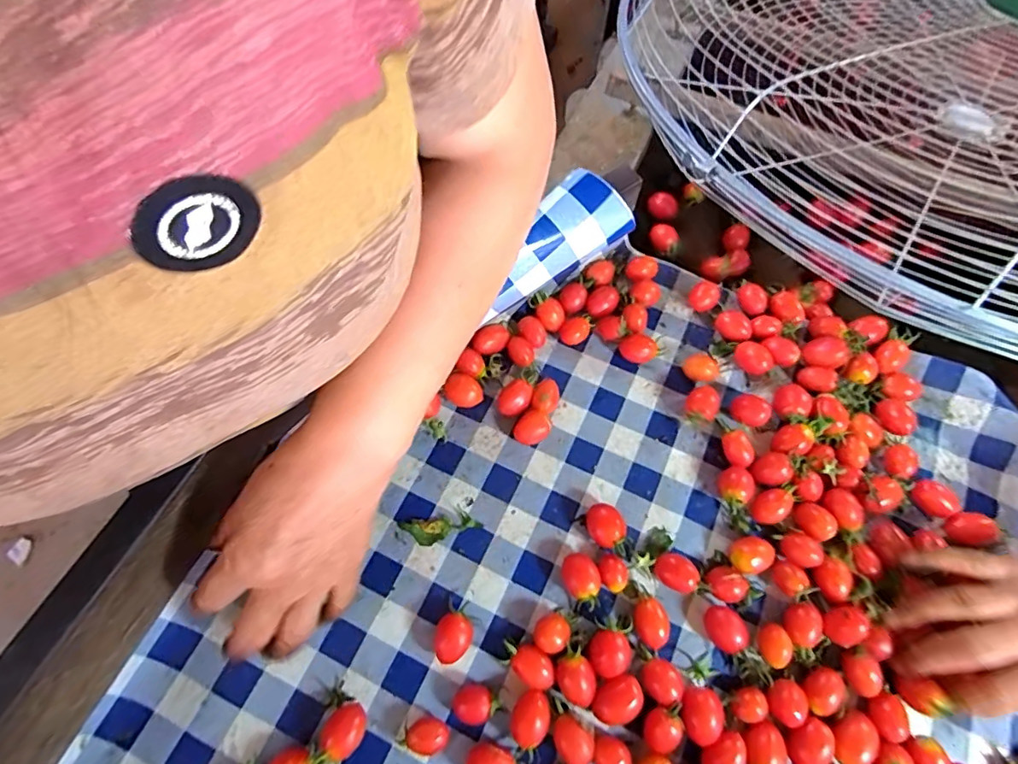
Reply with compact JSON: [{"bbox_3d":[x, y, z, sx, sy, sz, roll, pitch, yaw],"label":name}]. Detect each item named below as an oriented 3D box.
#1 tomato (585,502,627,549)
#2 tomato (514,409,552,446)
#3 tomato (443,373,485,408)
[{"bbox_3d":[0.070,0.106,0.378,0.025,0.018,0.031,-26,73,-10],"label":"tomato"},{"bbox_3d":[0.017,0.038,0.406,0.028,0.018,0.024,-31,73,-12],"label":"tomato"},{"bbox_3d":[-0.036,0.008,0.412,0.030,0.026,0.021,5,70,1],"label":"tomato"}]

